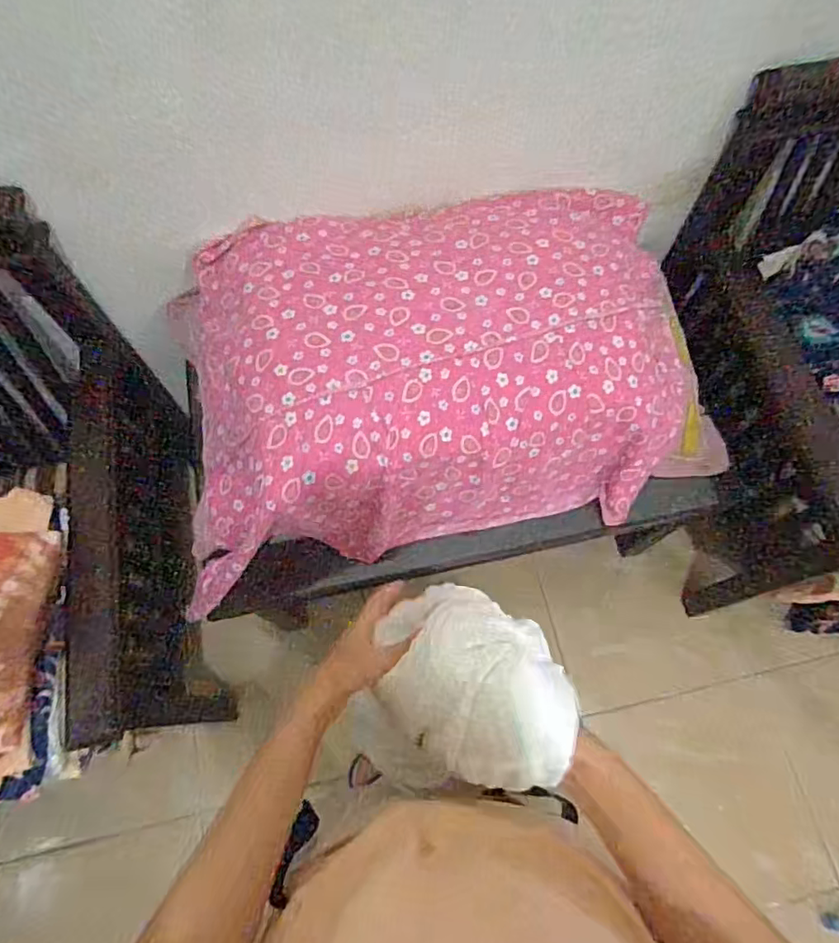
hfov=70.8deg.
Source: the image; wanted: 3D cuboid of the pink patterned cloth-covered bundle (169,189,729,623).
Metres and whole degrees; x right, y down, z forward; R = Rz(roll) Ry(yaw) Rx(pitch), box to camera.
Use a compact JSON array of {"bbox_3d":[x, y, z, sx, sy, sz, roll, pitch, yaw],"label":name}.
[{"bbox_3d":[0.025,-0.145,0.898,0.800,0.257,0.483,-8,69,-3],"label":"pink patterned cloth-covered bundle"}]

